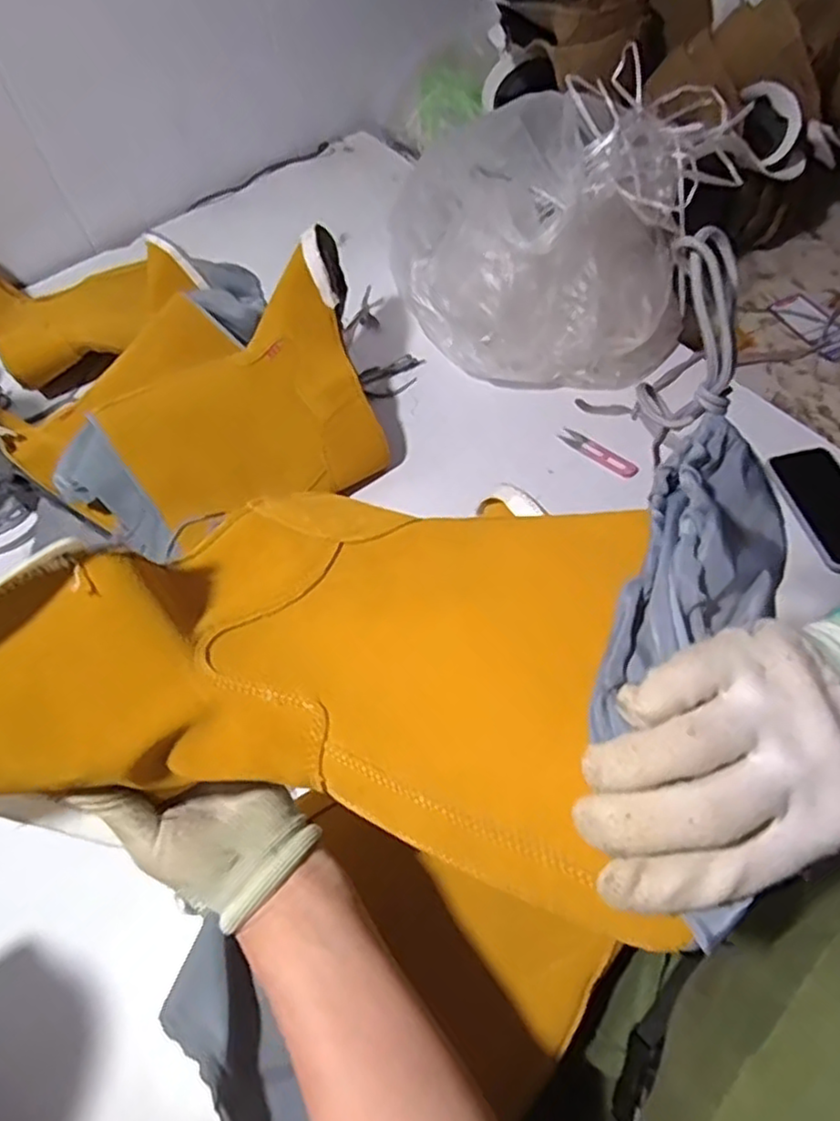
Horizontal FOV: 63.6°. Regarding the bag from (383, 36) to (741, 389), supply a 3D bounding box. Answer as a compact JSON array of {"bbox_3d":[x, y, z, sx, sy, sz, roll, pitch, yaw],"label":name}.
[{"bbox_3d":[0.147,-0.390,0.831,0.389,0.242,0.283,4,59,6],"label":"bag"}]

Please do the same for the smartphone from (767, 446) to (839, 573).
[{"bbox_3d":[0.451,-0.058,0.744,0.085,0.017,0.155,-17,59,-7],"label":"smartphone"}]

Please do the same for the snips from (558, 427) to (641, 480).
[{"bbox_3d":[0.217,-0.132,0.828,0.100,0.015,0.023,31,66,20],"label":"snips"}]

